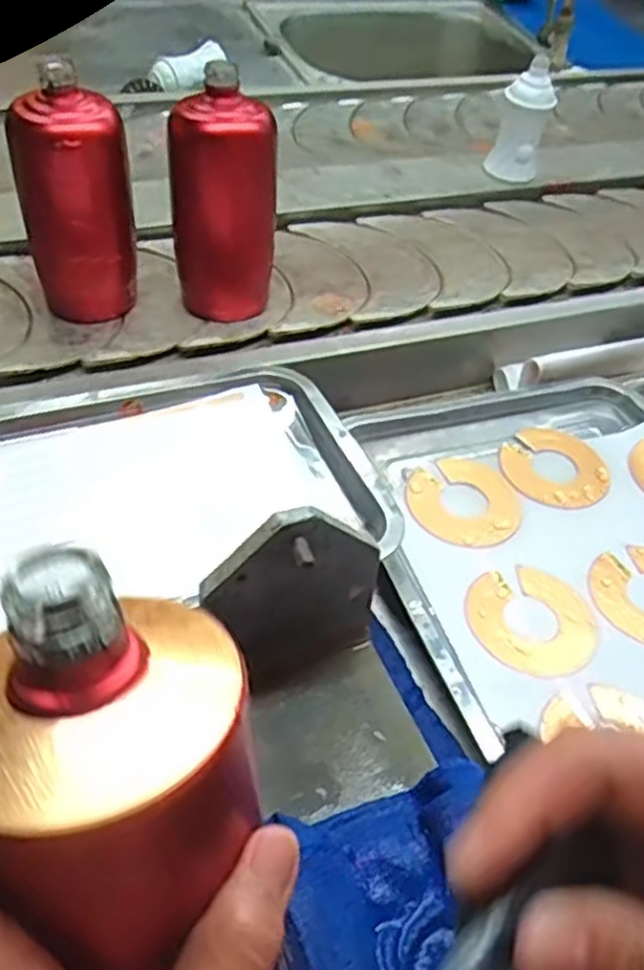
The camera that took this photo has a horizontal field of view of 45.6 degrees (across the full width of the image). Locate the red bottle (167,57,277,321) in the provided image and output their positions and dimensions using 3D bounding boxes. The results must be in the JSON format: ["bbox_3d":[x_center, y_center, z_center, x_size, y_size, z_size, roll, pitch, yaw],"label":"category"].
[{"bbox_3d":[-0.075,-0.221,0.612,0.062,0.172,0.072,37,53,25],"label":"red bottle"}]

